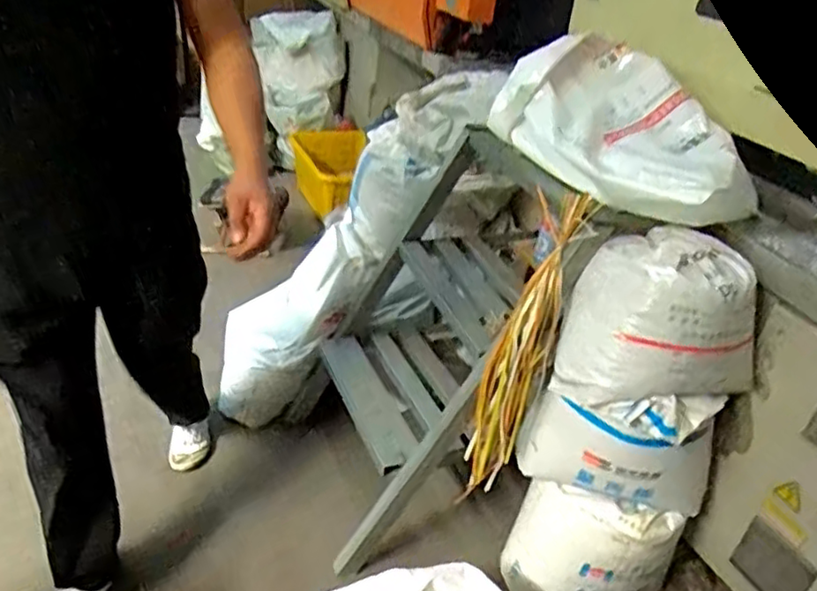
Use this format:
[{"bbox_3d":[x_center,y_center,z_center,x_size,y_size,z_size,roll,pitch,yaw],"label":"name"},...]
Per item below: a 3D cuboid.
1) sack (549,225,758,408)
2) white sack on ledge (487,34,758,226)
[{"bbox_3d":[0.489,0.059,1.253,0.308,0.287,0.259,-12,37,-29],"label":"sack"},{"bbox_3d":[0.468,-0.345,1.353,0.353,0.245,0.498,-20,41,-37],"label":"white sack on ledge"}]

